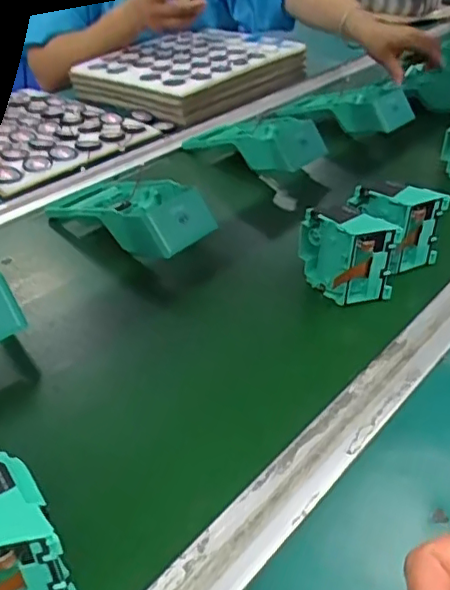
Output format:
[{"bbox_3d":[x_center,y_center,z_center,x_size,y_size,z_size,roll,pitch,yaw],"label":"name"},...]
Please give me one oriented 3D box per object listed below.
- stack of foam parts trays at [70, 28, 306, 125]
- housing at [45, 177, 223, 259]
[{"bbox_3d":[-0.047,-0.363,0.932,0.255,0.053,0.298,25,43,31],"label":"stack of foam parts trays"},{"bbox_3d":[-0.099,-0.088,0.594,0.192,0.054,0.089,23,42,29],"label":"housing"}]

